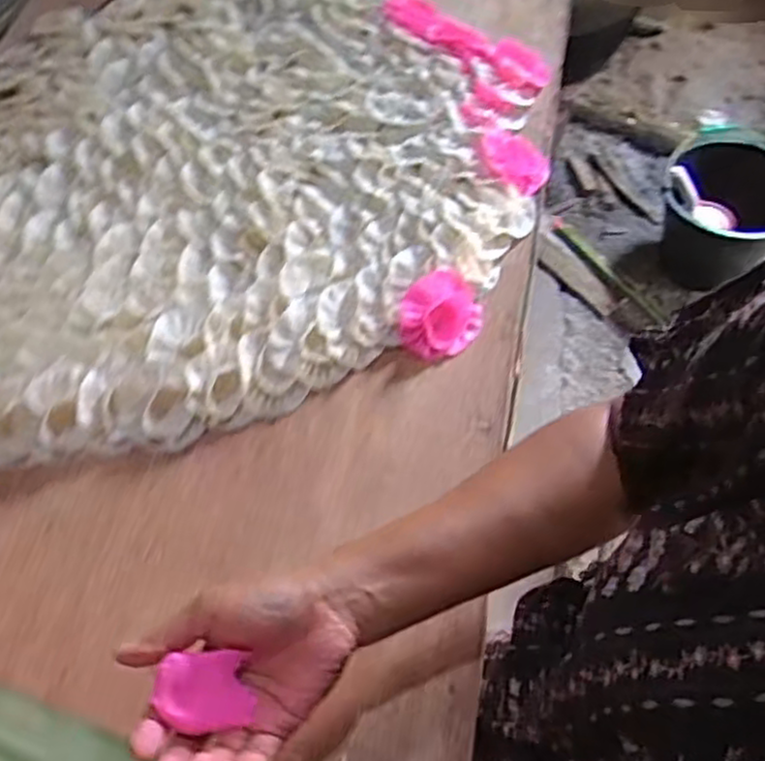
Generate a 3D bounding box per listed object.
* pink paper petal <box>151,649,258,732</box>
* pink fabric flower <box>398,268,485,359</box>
[{"bbox_3d":[-0.102,0.175,0.426,0.050,0.020,0.036,2,60,1],"label":"pink paper petal"},{"bbox_3d":[0.053,-0.061,0.664,0.071,0.033,0.079,11,60,6],"label":"pink fabric flower"}]

